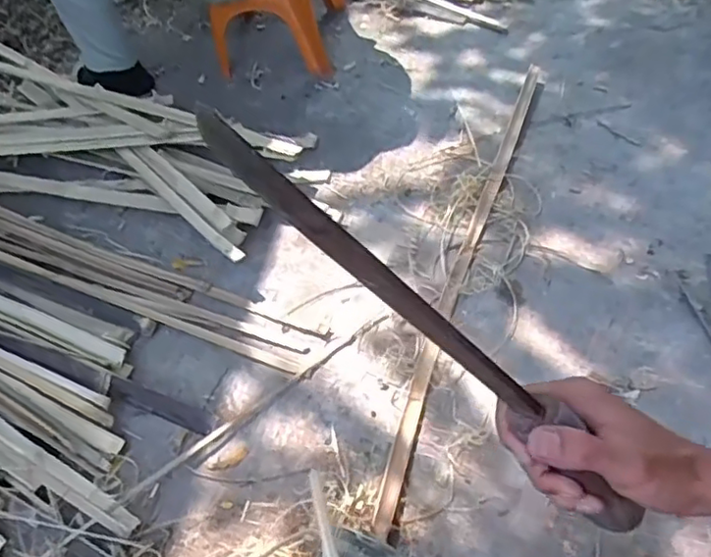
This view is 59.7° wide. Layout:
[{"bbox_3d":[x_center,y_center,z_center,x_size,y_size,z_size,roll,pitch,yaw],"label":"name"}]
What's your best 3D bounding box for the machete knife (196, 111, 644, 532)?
[{"bbox_3d":[0.056,0.042,0.356,0.365,0.030,0.023,42,54,-17],"label":"machete knife"}]

